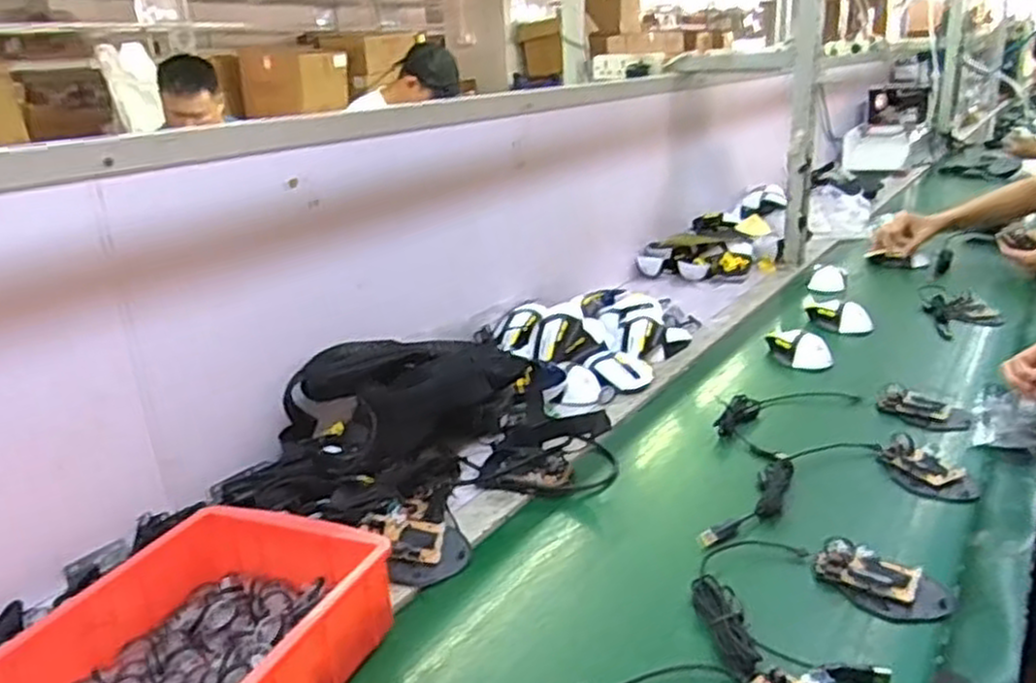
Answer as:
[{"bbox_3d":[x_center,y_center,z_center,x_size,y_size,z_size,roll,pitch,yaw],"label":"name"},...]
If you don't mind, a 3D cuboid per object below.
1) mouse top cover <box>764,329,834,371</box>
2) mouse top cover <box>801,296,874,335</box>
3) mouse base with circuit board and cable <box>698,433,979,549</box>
[{"bbox_3d":[0.414,0.014,1.135,0.040,0.056,0.107,-14,22,-25],"label":"mouse top cover"},{"bbox_3d":[0.533,-0.044,1.265,0.054,0.032,0.129,-10,21,-16],"label":"mouse top cover"},{"bbox_3d":[0.313,0.140,0.810,0.310,0.027,0.140,-9,21,-12],"label":"mouse base with circuit board and cable"}]

